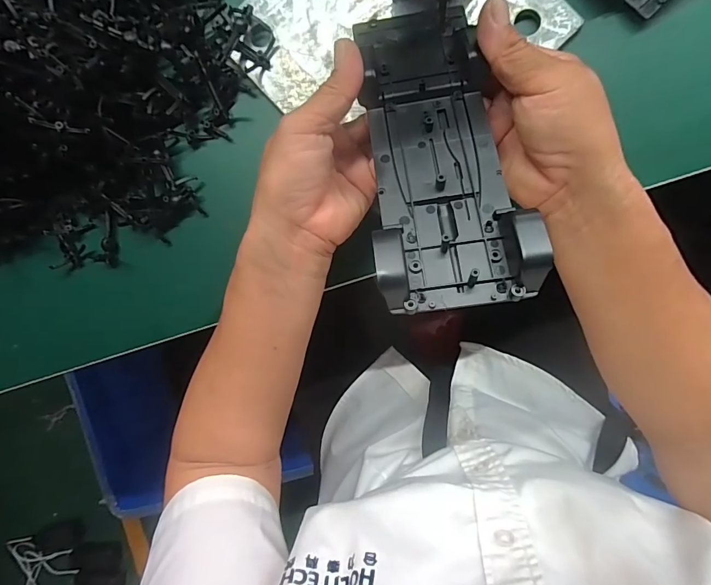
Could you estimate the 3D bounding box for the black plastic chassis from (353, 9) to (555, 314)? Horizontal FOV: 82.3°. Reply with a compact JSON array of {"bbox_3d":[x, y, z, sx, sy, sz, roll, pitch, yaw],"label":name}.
[{"bbox_3d":[0.045,-0.086,0.223,0.076,0.023,0.190,-8,70,8],"label":"black plastic chassis"}]

